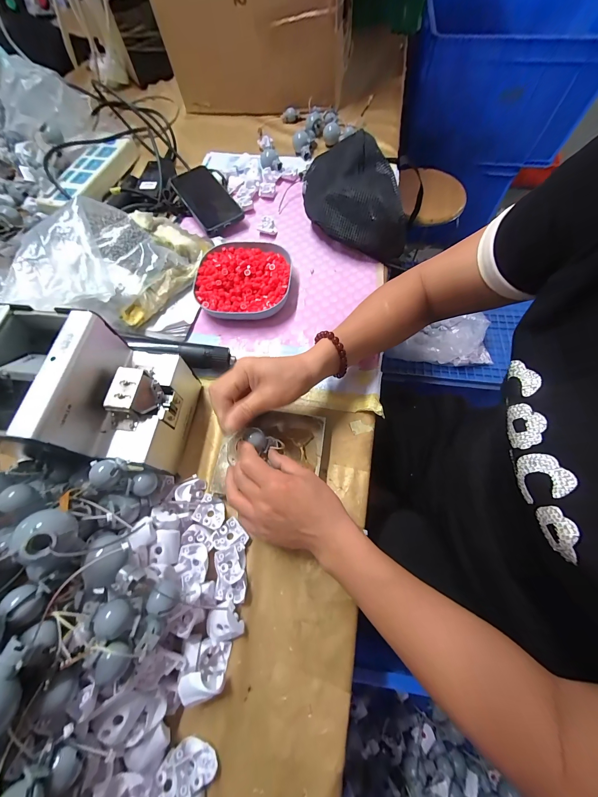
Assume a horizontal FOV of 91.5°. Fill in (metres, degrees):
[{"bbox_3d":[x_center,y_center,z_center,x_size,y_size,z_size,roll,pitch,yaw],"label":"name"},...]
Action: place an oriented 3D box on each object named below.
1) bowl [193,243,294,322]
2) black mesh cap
[{"bbox_3d":[-0.082,-0.178,0.443,0.137,0.031,0.138,-1,66,1],"label":"bowl"},{"bbox_3d":[0.081,-0.328,0.479,0.140,0.076,0.231,-5,66,-1],"label":"black mesh cap"}]

